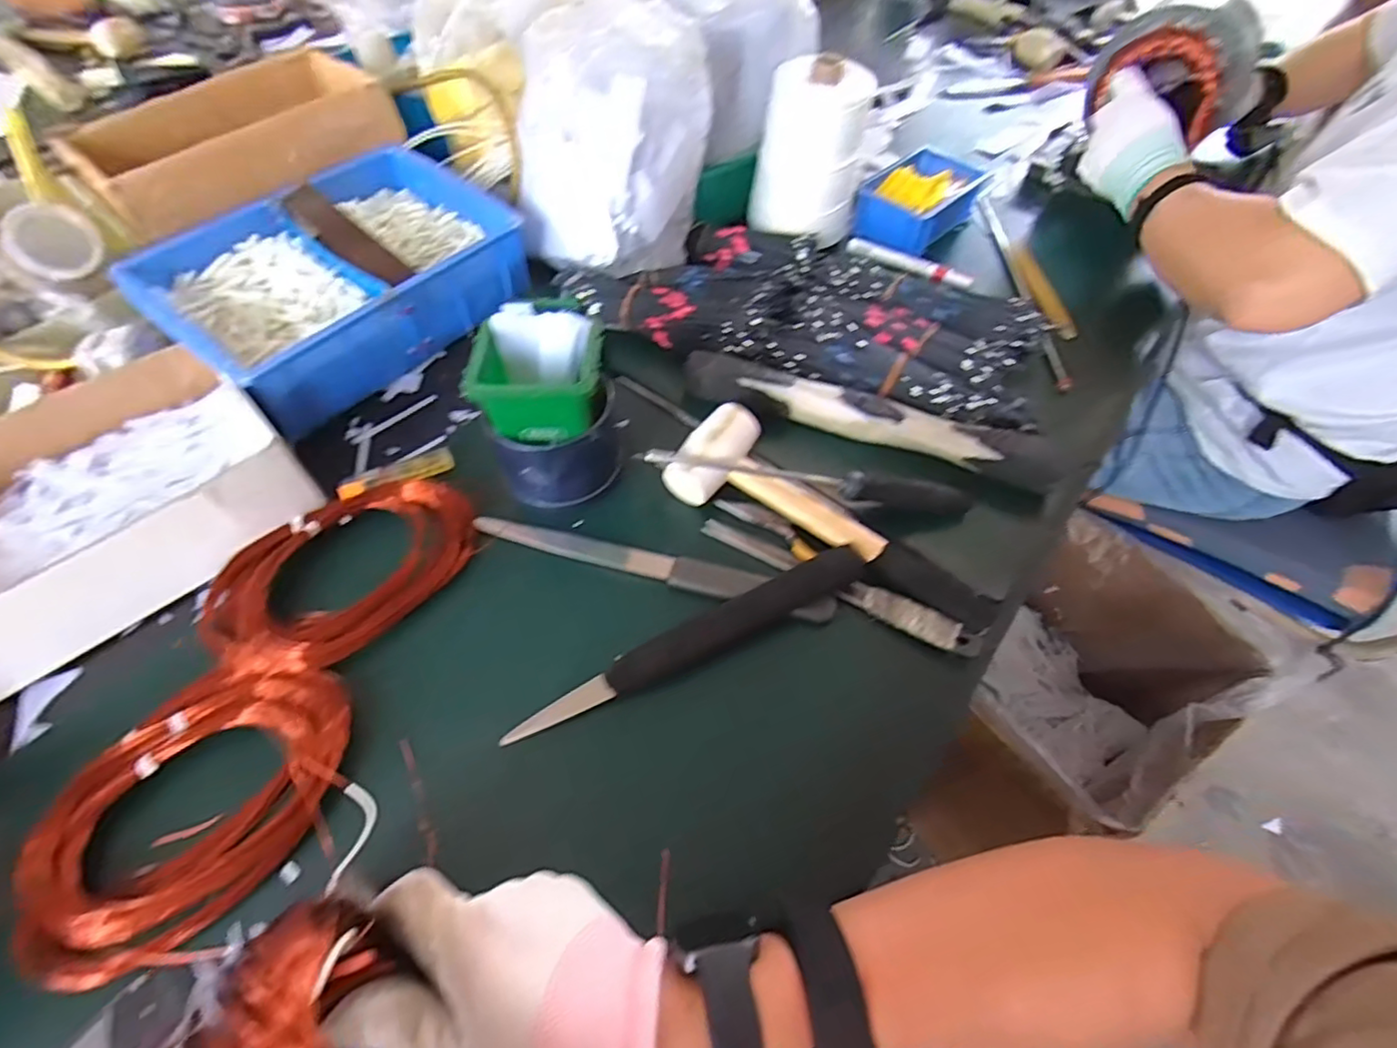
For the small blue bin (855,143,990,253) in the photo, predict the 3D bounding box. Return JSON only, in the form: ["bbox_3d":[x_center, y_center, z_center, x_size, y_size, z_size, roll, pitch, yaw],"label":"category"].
[{"bbox_3d":[0.255,-0.373,0.707,0.106,0.058,0.150,32,61,19],"label":"small blue bin"}]

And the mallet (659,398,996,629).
[{"bbox_3d":[0.098,-0.008,0.461,0.265,0.047,0.084,25,59,16],"label":"mallet"}]

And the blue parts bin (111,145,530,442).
[{"bbox_3d":[-0.337,-0.234,0.583,0.209,0.093,0.296,34,62,21],"label":"blue parts bin"}]

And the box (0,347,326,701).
[{"bbox_3d":[-0.448,-0.022,0.454,0.243,0.071,0.192,-37,63,-23],"label":"box"}]

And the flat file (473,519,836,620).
[{"bbox_3d":[-0.036,0.028,0.452,0.272,0.012,0.026,13,52,12],"label":"flat file"}]

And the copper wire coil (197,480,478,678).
[{"bbox_3d":[-0.258,0.029,0.441,0.188,0.034,0.128,-33,62,-21],"label":"copper wire coil"}]

